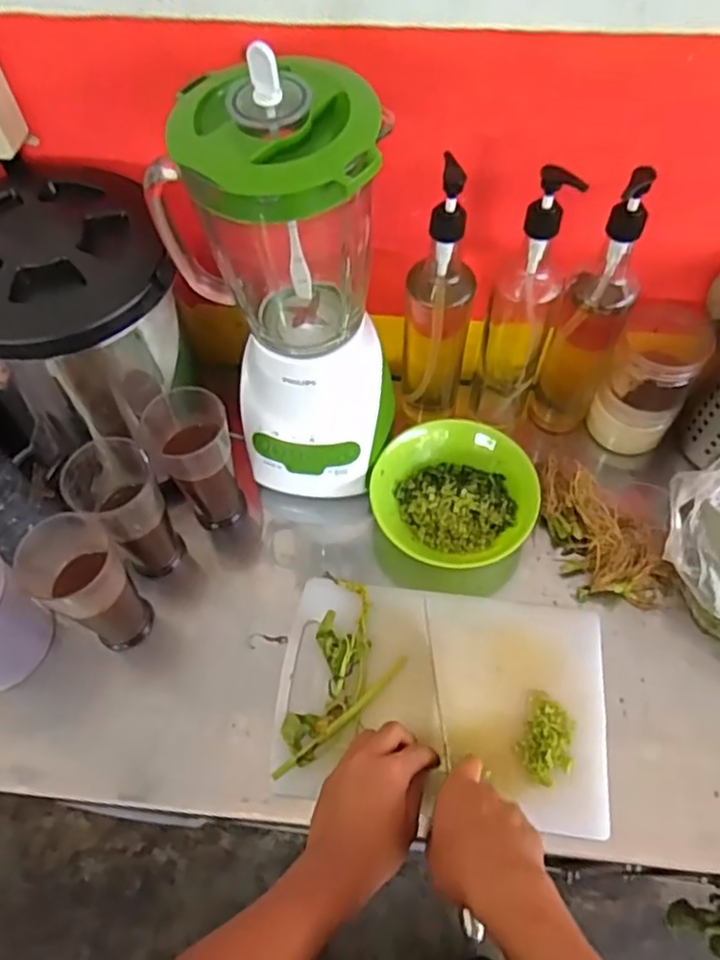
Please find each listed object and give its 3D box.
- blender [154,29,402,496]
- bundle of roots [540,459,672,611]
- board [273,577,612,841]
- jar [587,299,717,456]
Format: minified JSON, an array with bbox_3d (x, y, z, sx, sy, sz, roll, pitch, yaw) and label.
[{"bbox_3d":[-0.056,-0.144,0.604,0.174,0.375,0.155,-19,60,-9],"label":"blender"},{"bbox_3d":[0.246,0.054,0.711,0.096,0.046,0.182,-28,62,-14],"label":"bundle of roots"},{"bbox_3d":[0.087,0.206,0.639,0.285,0.020,0.199,6,60,5],"label":"board"},{"bbox_3d":[0.315,-0.108,0.741,0.086,0.160,0.091,-1,59,1],"label":"jar"}]

